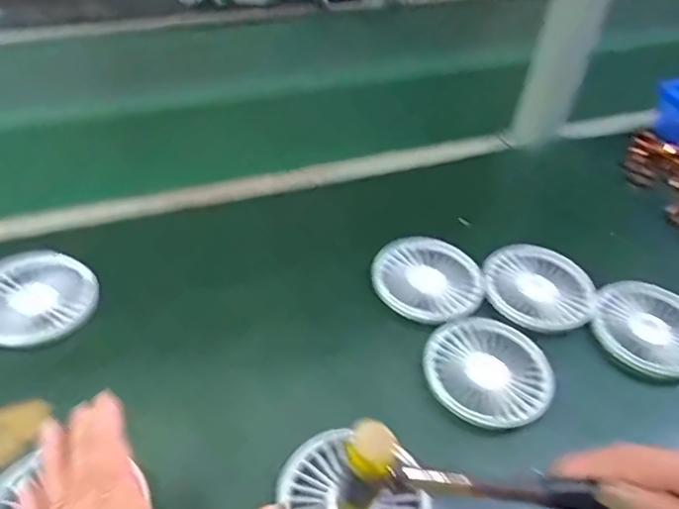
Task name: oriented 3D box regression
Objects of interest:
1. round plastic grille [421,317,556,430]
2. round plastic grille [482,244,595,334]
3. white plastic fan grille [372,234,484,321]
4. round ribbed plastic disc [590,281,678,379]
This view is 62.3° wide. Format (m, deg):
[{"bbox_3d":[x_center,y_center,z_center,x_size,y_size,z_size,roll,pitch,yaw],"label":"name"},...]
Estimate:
[{"bbox_3d":[0.110,0.085,0.416,0.092,0.015,0.088,2,43,-2],"label":"round plastic grille"},{"bbox_3d":[0.167,0.027,0.473,0.089,0.012,0.084,15,44,12],"label":"round plastic grille"},{"bbox_3d":[0.073,0.019,0.476,0.087,0.012,0.091,2,43,-2],"label":"white plastic fan grille"},{"bbox_3d":[0.251,0.059,0.449,0.090,0.014,0.085,2,43,-2],"label":"round ribbed plastic disc"}]

